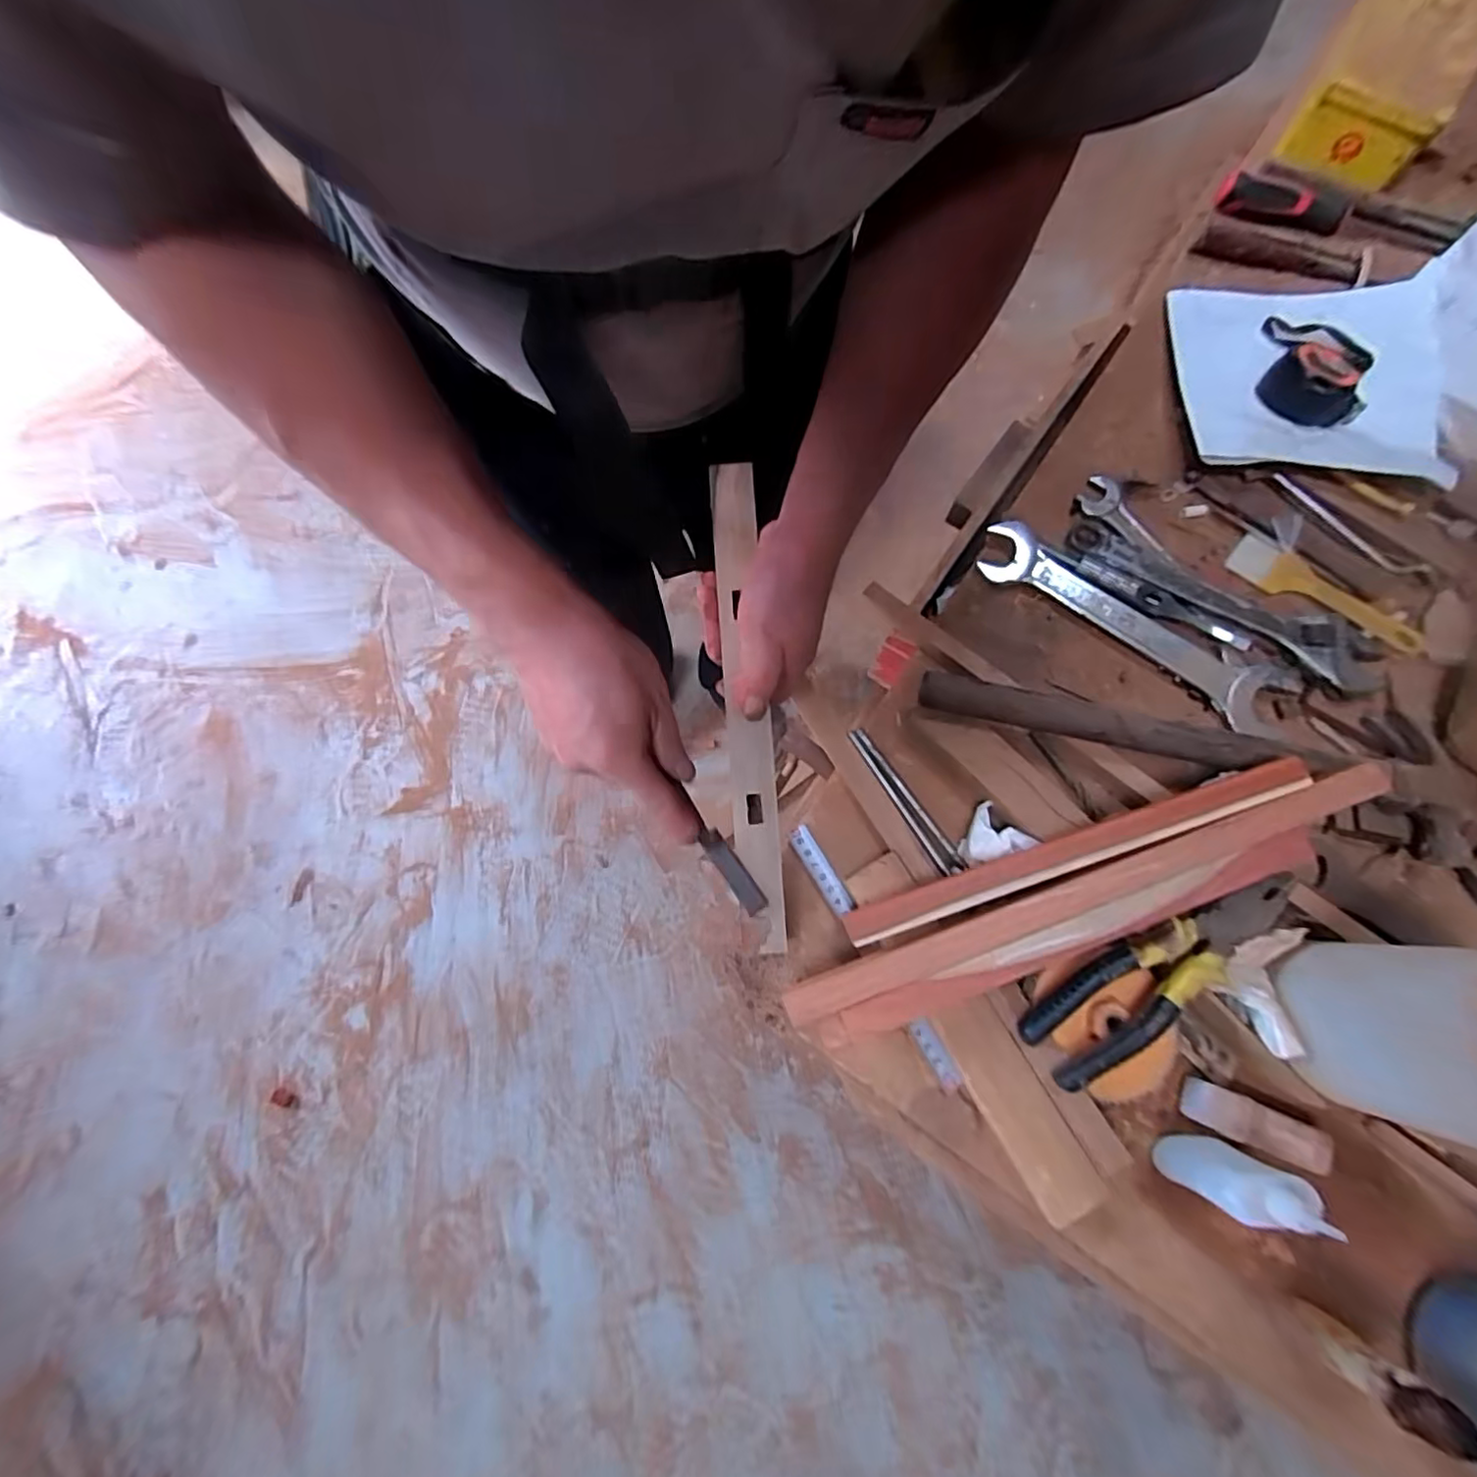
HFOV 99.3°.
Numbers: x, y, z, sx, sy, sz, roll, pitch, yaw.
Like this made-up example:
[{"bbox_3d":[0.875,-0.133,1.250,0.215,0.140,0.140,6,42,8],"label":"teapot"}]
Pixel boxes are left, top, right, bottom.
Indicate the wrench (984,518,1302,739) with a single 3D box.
[{"bbox_3d":[0.301,-0.094,0.488,0.239,0.015,0.056,37,79,12],"label":"wrench"}]

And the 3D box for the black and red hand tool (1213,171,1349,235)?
[{"bbox_3d":[0.504,-0.498,0.583,0.112,0.025,0.038,17,75,7],"label":"black and red hand tool"}]

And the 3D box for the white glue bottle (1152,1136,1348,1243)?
[{"bbox_3d":[0.288,0.252,0.355,0.044,0.092,0.027,7,74,5],"label":"white glue bottle"}]

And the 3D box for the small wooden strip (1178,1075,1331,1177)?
[{"bbox_3d":[0.322,0.240,0.389,0.078,0.016,0.026,19,72,21],"label":"small wooden strip"}]

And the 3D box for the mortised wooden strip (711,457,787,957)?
[{"bbox_3d":[0.005,-0.022,0.421,0.032,0.013,0.321,-5,89,-4],"label":"mortised wooden strip"}]

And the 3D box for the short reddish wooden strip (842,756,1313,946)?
[{"bbox_3d":[0.210,0.074,0.402,0.296,0.020,0.020,-22,74,6],"label":"short reddish wooden strip"}]

